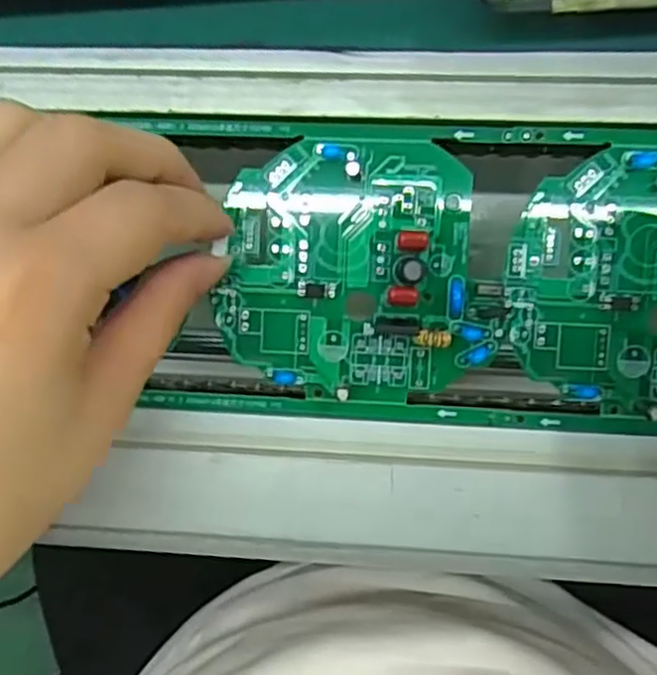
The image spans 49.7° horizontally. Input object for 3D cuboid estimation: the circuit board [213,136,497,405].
[{"bbox_3d":[0.008,-0.021,0.230,0.083,0.008,0.083,3,96,4],"label":"circuit board"}]

